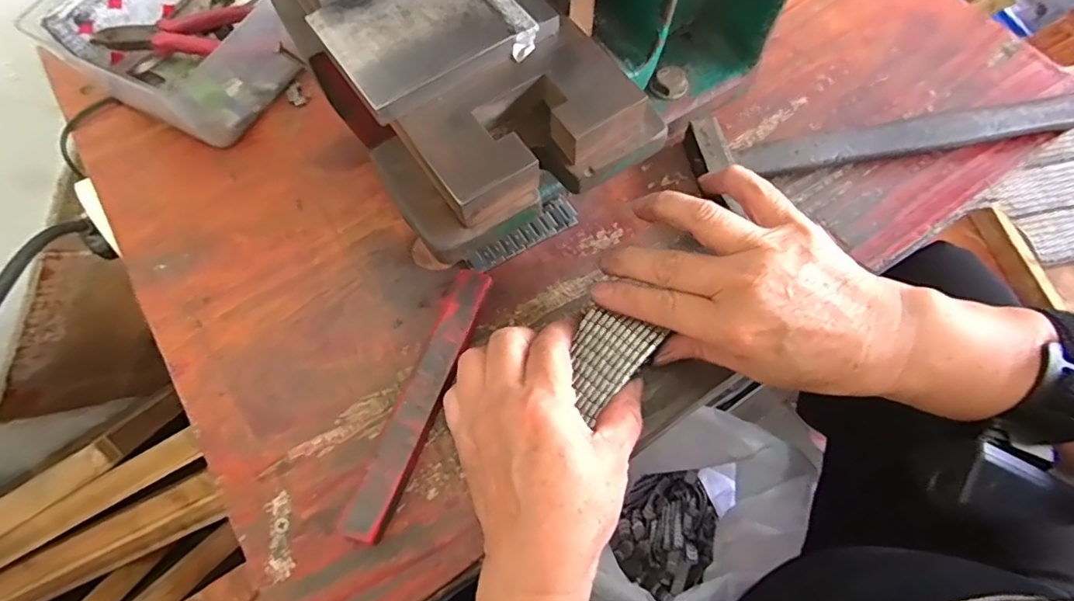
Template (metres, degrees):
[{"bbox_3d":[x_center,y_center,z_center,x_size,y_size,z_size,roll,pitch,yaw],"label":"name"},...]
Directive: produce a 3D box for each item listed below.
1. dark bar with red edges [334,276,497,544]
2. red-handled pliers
[{"bbox_3d":[-0.062,0.051,0.297,0.024,0.015,0.150,16,68,9],"label":"dark bar with red edges"},{"bbox_3d":[-0.244,-0.180,0.373,0.097,0.017,0.043,-23,68,-7],"label":"red-handled pliers"}]

